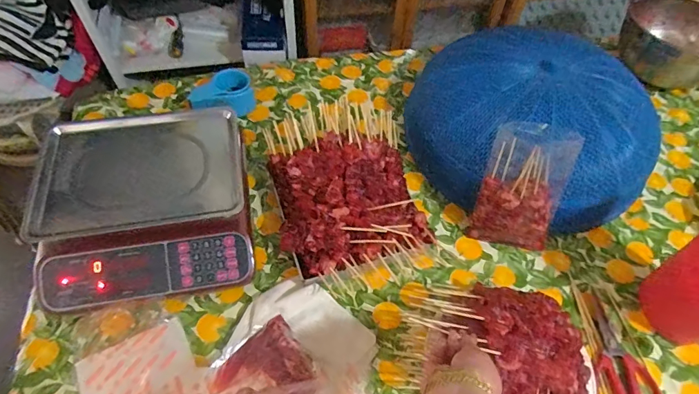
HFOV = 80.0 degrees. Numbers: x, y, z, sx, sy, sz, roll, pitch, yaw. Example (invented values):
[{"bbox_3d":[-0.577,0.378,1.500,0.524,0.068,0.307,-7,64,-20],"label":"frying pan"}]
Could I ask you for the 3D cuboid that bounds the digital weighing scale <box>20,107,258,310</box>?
[{"bbox_3d":[-0.340,0.012,0.713,0.320,0.126,0.313,-9,58,-8],"label":"digital weighing scale"}]

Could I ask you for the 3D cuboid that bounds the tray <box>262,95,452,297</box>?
[{"bbox_3d":[-0.004,-0.016,0.736,0.251,0.137,0.309,-12,58,-10],"label":"tray"}]

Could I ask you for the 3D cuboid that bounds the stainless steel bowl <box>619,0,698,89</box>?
[{"bbox_3d":[0.748,-0.358,0.962,0.220,0.159,0.265,-36,65,-23],"label":"stainless steel bowl"}]

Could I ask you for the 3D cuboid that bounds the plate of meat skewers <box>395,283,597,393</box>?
[{"bbox_3d":[0.225,0.230,0.599,0.275,0.117,0.224,21,59,11],"label":"plate of meat skewers"}]

